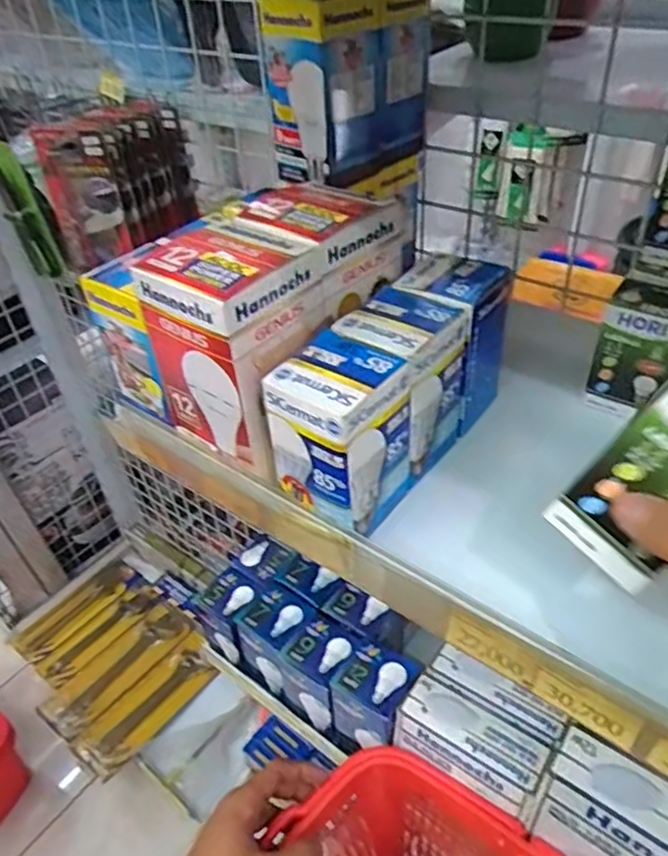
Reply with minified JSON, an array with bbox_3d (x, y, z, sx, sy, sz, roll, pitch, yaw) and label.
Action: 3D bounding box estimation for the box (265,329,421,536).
[{"bbox_3d":[0.005,0.007,0.392,0.061,0.106,0.068,23,48,29],"label":"box"}]

